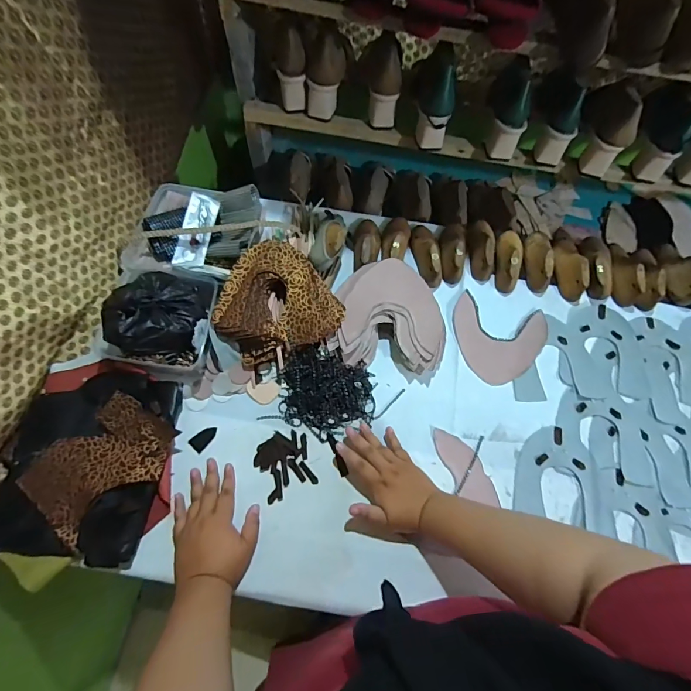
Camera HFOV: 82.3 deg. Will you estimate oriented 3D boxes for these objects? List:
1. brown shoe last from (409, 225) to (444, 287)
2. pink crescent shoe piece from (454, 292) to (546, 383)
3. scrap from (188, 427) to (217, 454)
[{"bbox_3d":[0.155,-0.182,0.746,0.051,0.054,0.138,-3,65,-4],"label":"brown shoe last"},{"bbox_3d":[0.269,-0.010,0.702,0.159,0.008,0.158,15,65,7],"label":"pink crescent shoe piece"},{"bbox_3d":[-0.215,0.143,0.606,0.025,0.004,0.042,40,60,17],"label":"scrap"}]

